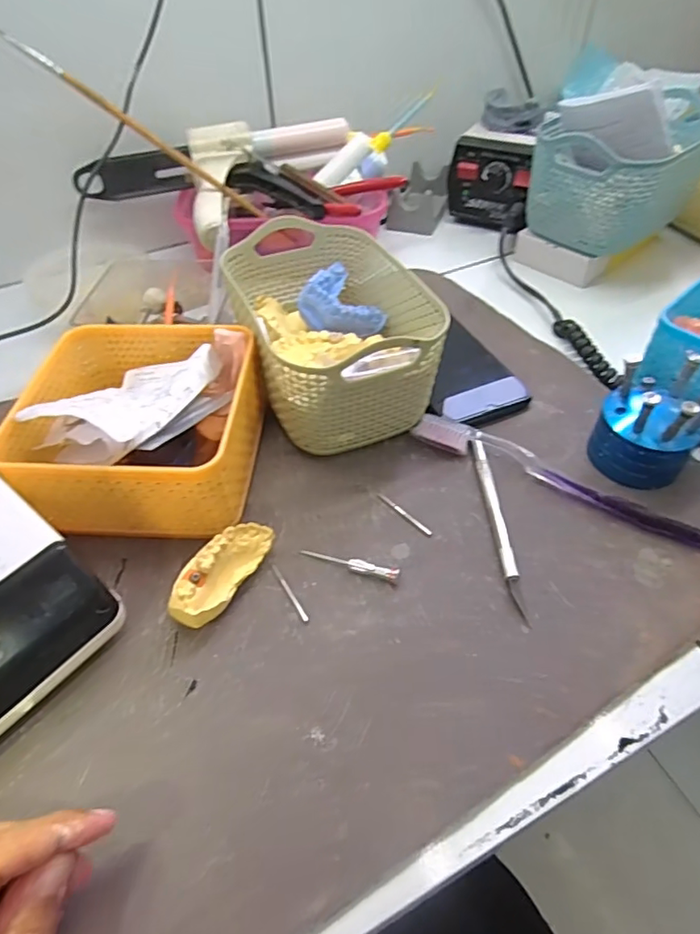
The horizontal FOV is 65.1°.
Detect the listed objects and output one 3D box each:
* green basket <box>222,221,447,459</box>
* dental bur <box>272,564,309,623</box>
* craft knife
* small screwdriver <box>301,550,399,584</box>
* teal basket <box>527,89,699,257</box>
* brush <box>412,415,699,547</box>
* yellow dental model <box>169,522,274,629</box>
[{"bbox_3d":[-0.014,-0.097,0.390,0.113,0.075,0.169,-18,51,-14],"label":"green basket"},{"bbox_3d":[-0.034,0.069,0.304,0.004,0.004,0.040,-26,53,-20],"label":"dental bur"},{"bbox_3d":[0.089,0.032,0.331,0.008,0.007,0.126,-2,48,-1],"label":"craft knife"},{"bbox_3d":[-0.001,0.055,0.313,0.058,0.009,0.007,13,50,13],"label":"small screwdriver"},{"bbox_3d":[0.251,-0.276,0.503,0.167,0.096,0.113,-33,56,-25],"label":"teal basket"},{"bbox_3d":[0.130,0.005,0.349,0.187,0.012,0.020,24,53,21],"label":"brush"},{"bbox_3d":[-0.070,0.058,0.298,0.024,0.028,0.066,21,52,19],"label":"yellow dental model"}]

